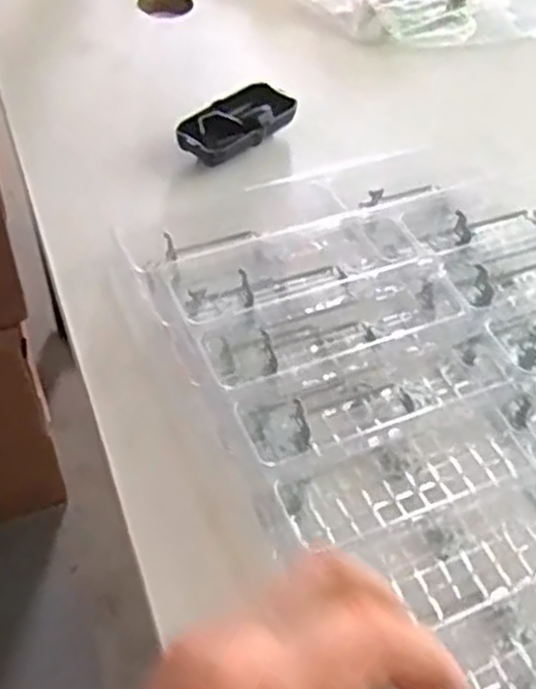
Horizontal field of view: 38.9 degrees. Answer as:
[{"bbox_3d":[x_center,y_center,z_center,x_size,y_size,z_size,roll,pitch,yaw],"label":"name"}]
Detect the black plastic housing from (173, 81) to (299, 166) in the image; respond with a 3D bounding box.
[{"bbox_3d":[-0.026,-0.188,0.656,0.053,0.023,0.112,37,57,23],"label":"black plastic housing"}]

